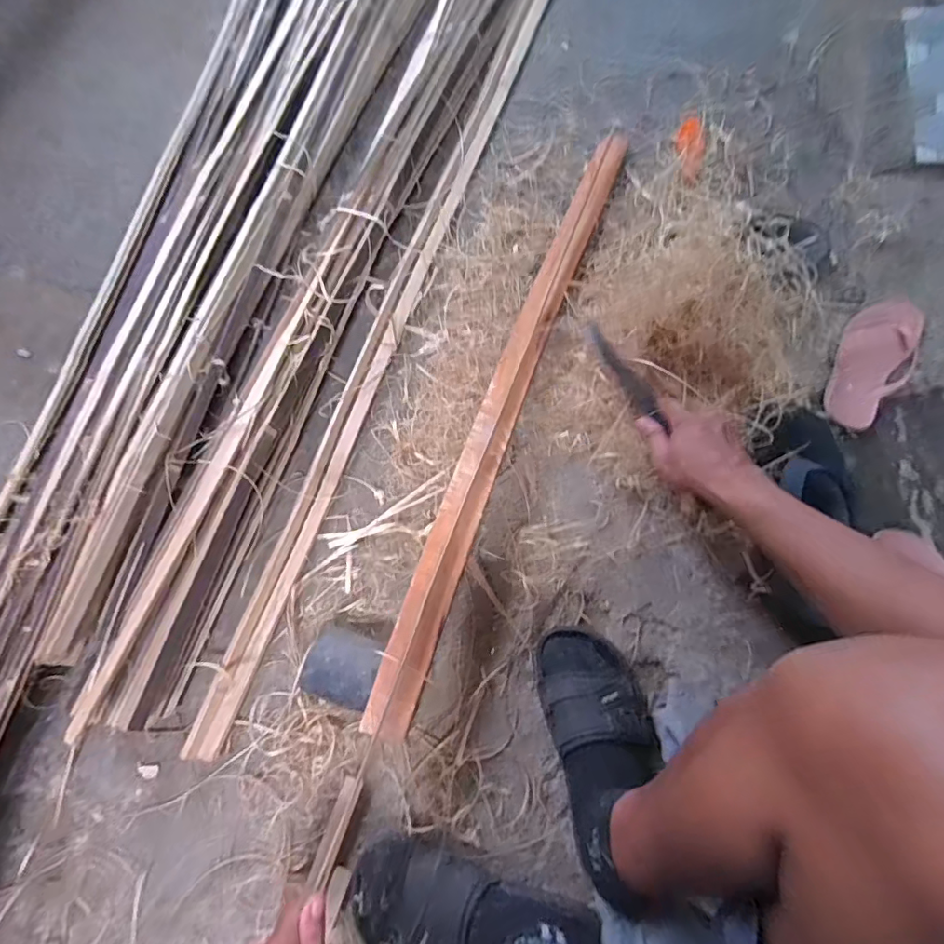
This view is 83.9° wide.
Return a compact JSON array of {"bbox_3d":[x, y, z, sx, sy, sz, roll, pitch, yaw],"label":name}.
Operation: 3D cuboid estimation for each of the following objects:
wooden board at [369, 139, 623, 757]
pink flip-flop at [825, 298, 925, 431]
[{"bbox_3d":[0.062,-0.139,0.703,0.060,0.024,0.923,17,67,11],"label":"wooden board"},{"bbox_3d":[0.576,-0.160,0.745,0.098,0.027,0.229,24,72,9],"label":"pink flip-flop"}]

